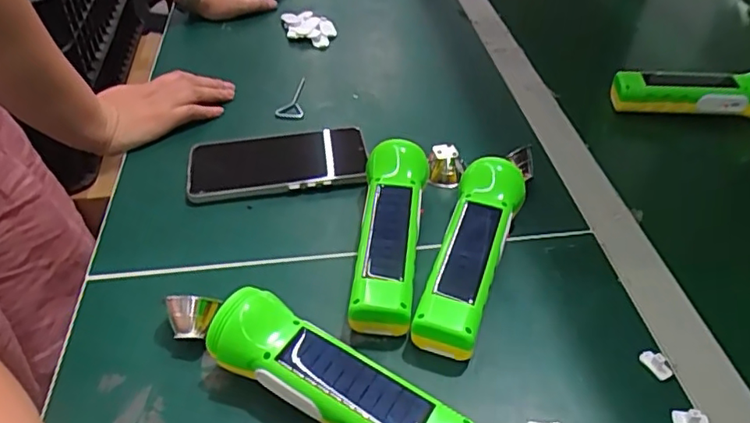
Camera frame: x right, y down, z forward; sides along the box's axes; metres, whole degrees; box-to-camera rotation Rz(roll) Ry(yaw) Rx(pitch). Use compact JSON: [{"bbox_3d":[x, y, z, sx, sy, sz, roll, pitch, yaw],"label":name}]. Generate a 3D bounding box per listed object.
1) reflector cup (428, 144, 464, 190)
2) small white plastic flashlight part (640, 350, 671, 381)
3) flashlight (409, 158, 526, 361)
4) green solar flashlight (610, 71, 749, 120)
[{"bbox_3d":[0.063,-0.038,0.513,0.029,0.037,0.027,1,43,-1],"label":"reflector cup"},{"bbox_3d":[0.182,0.099,0.374,0.008,0.012,0.021,-25,49,-27],"label":"small white plastic flashlight part"},{"bbox_3d":[0.072,0.028,0.421,0.050,0.048,0.163,14,44,13],"label":"flashlight"},{"bbox_3d":[0.339,-0.129,0.611,0.174,0.046,0.044,7,43,6],"label":"green solar flashlight"}]

